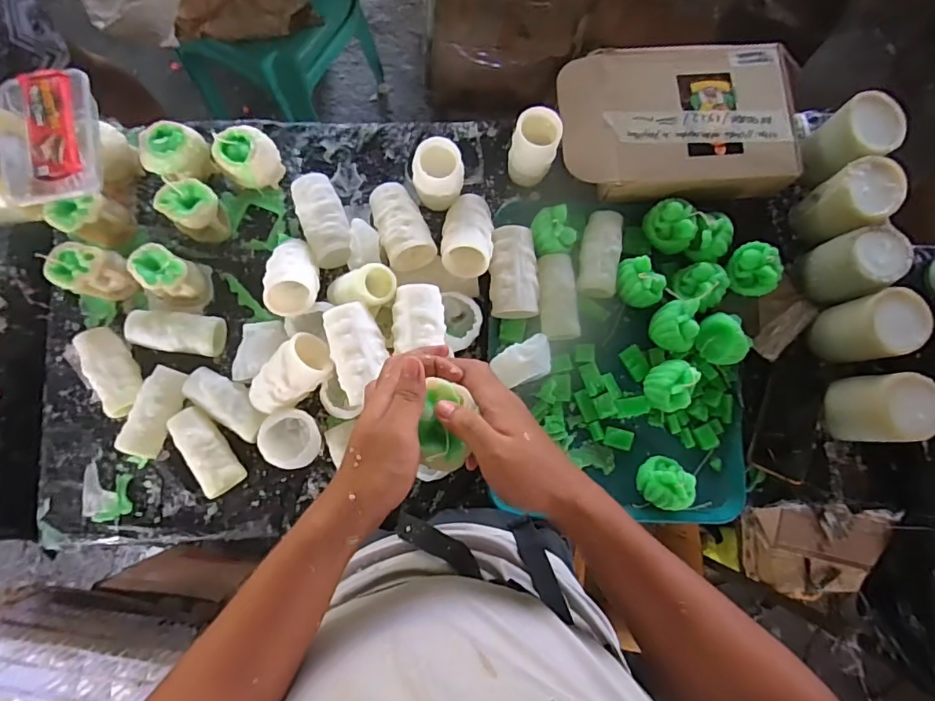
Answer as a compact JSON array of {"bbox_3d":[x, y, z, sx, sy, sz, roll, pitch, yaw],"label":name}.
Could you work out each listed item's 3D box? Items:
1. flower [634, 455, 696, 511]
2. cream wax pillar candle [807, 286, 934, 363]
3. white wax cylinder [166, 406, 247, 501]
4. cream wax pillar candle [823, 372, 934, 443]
[{"bbox_3d":[0.257,0.172,0.672,0.061,0.064,0.064,0,82,-2],"label":"flower"},{"bbox_3d":[0.527,-0.031,0.672,0.073,0.110,0.080,-22,83,-5],"label":"cream wax pillar candle"},{"bbox_3d":[-0.338,0.130,0.666,0.052,0.048,0.119,-32,84,-6],"label":"white wax cylinder"},{"bbox_3d":[0.538,0.075,0.663,0.079,0.099,0.086,-4,82,-3],"label":"cream wax pillar candle"}]

